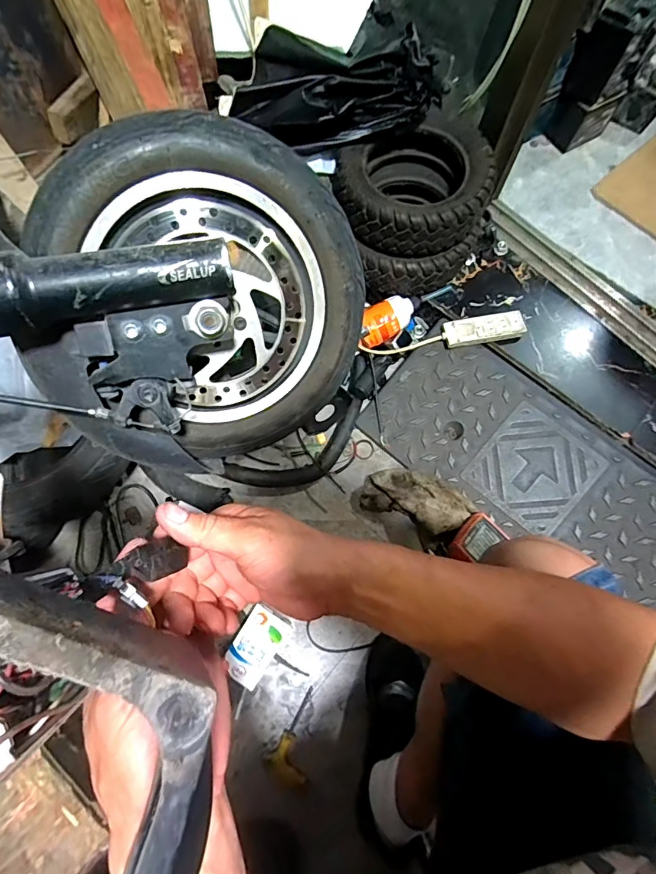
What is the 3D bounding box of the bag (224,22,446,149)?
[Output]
[{"bbox_3d":[0.022,-0.539,0.706,0.339,0.105,0.142,-3,72,-2],"label":"bag"}]

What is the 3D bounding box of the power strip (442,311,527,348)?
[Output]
[{"bbox_3d":[0.280,-0.192,0.818,0.141,0.032,0.045,-11,72,-5],"label":"power strip"}]

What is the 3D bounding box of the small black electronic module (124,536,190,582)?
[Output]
[{"bbox_3d":[-0.114,0.081,0.300,0.034,0.019,0.024,-25,74,-9],"label":"small black electronic module"}]

